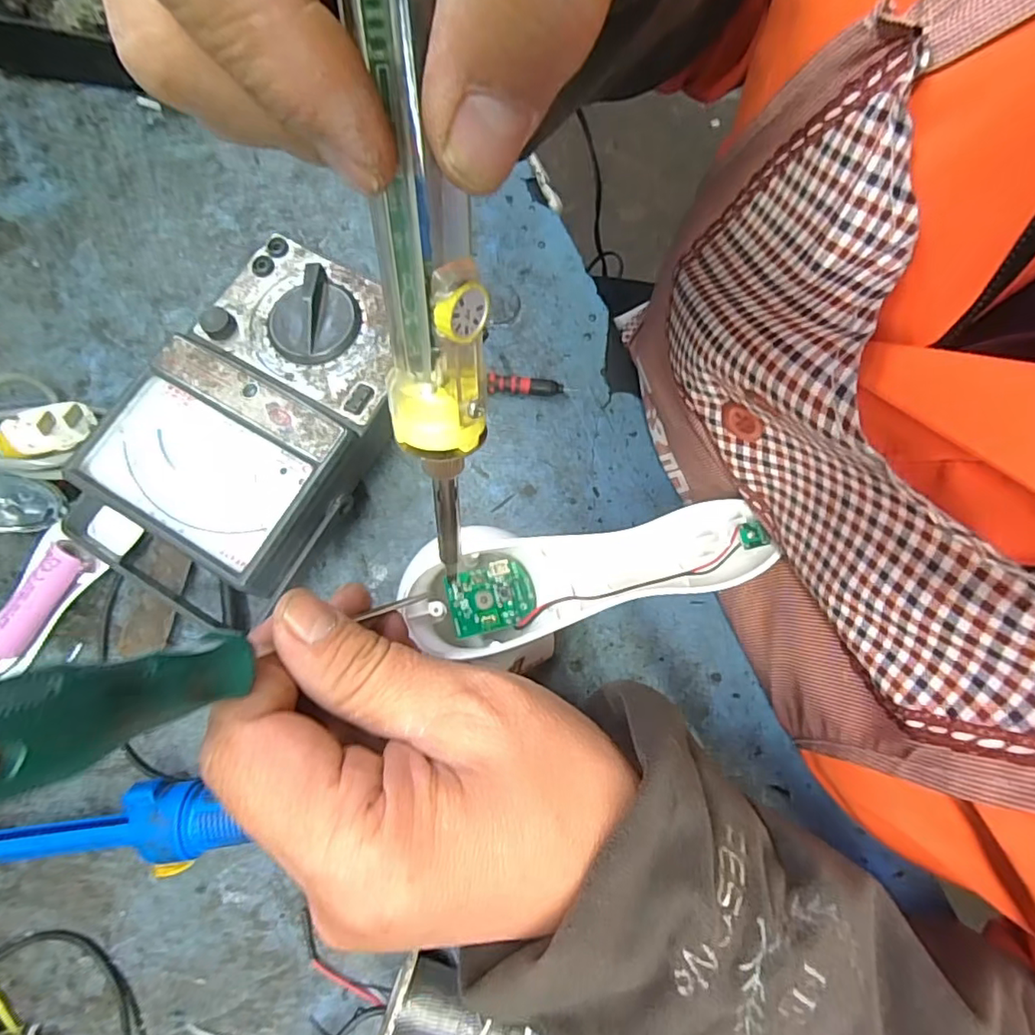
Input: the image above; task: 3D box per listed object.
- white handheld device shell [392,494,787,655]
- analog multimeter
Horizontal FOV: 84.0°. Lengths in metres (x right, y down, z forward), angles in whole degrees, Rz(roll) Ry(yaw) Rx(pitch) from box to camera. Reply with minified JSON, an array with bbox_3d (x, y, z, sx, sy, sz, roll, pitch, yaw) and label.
[{"bbox_3d":[0.029,0.025,0.254,0.157,0.039,0.052,-8,78,-1],"label":"white handheld device shell"},{"bbox_3d":[-0.130,-0.042,0.297,0.117,0.058,0.184,30,80,7],"label":"analog multimeter"}]

